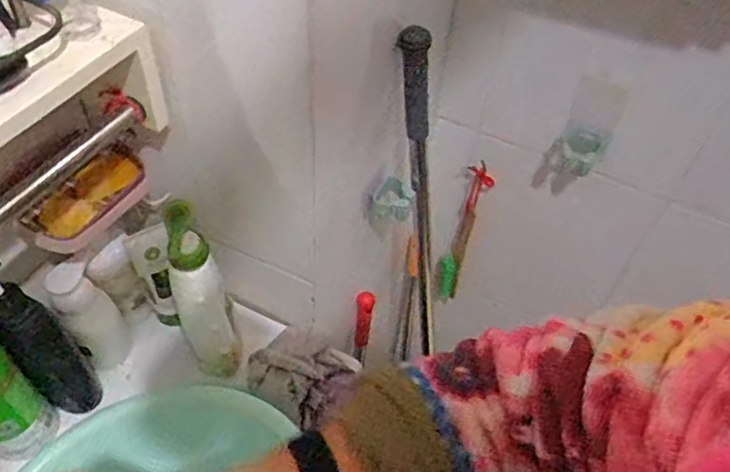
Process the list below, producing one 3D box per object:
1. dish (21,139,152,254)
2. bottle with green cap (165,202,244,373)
[{"bbox_3d":[-0.255,-0.035,0.578,0.069,0.022,0.123,26,53,17],"label":"dish"},{"bbox_3d":[-0.159,0.062,0.604,0.052,0.206,0.060,-15,53,-16],"label":"bottle with green cap"}]

